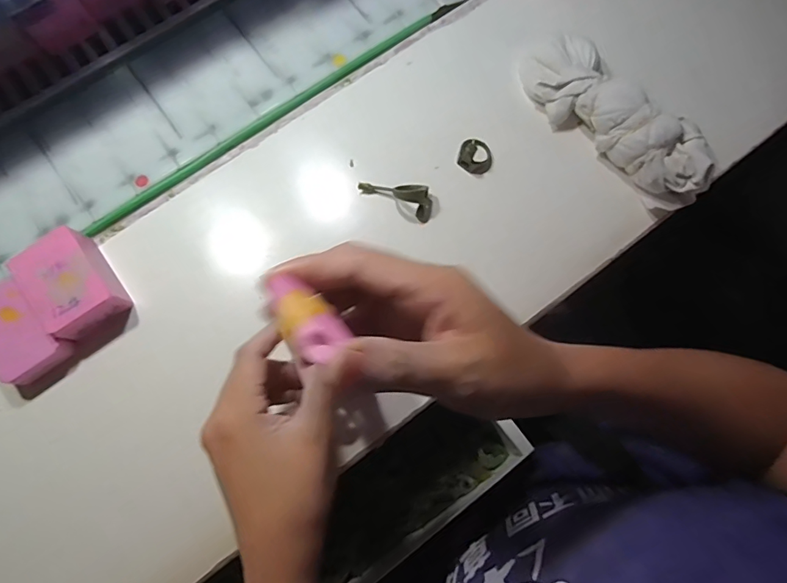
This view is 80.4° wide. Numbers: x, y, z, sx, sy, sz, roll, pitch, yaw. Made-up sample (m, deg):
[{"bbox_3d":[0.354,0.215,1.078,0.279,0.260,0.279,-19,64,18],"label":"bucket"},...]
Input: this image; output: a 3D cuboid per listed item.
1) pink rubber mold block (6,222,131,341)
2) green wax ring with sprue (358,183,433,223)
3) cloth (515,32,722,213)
[{"bbox_3d":[-0.235,-0.007,0.335,0.048,0.030,0.072,-36,79,-8],"label":"pink rubber mold block"},{"bbox_3d":[0.004,-0.081,0.372,0.061,0.023,0.023,27,78,6],"label":"green wax ring with sprue"},{"bbox_3d":[0.182,-0.143,0.375,0.067,0.043,0.178,-41,80,-9],"label":"cloth"}]

